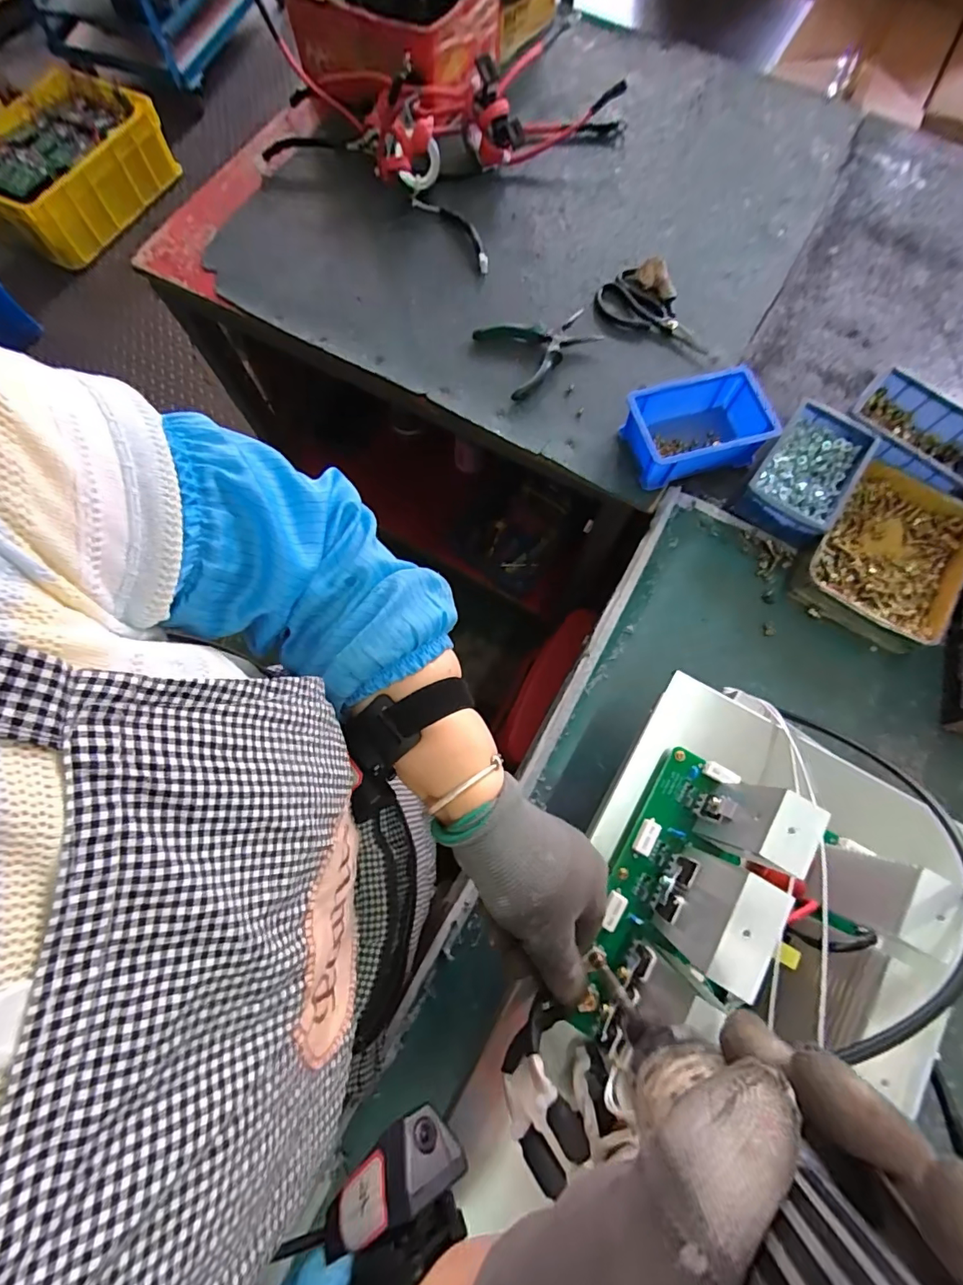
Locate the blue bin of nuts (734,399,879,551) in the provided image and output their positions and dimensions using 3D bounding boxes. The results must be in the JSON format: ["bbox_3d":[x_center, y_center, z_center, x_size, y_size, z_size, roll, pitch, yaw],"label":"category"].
[{"bbox_3d":[0.364,-0.190,0.555,0.095,0.052,0.149,37,76,8],"label":"blue bin of nuts"}]

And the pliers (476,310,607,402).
[{"bbox_3d":[0.078,-0.379,0.622,0.143,0.018,0.116,-27,77,-9],"label":"pliers"}]

